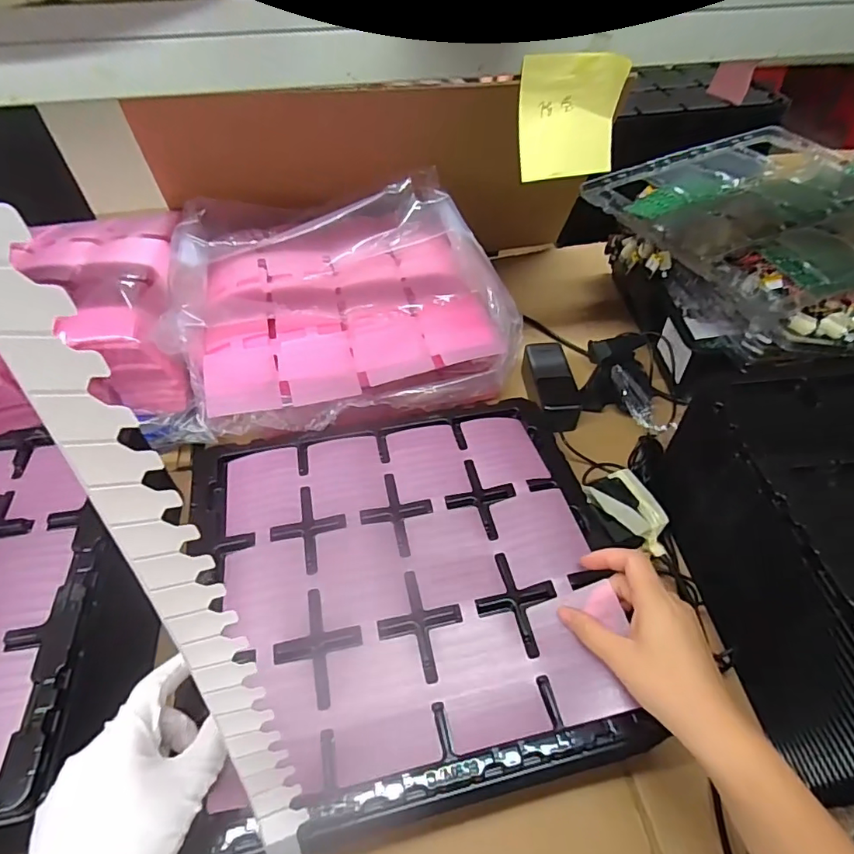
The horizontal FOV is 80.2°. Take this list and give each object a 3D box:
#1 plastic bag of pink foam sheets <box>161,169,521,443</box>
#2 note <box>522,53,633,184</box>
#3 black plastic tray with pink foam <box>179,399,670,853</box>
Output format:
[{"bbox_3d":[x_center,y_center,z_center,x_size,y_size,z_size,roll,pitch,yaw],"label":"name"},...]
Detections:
[{"bbox_3d":[-0.098,-0.158,0.611,0.365,0.109,0.320,-9,50,-8],"label":"plastic bag of pink foam sheets"},{"bbox_3d":[0.102,-0.218,0.358,0.075,0.075,0.016,-14,34,-10],"label":"note"},{"bbox_3d":[-0.012,0.120,0.439,0.348,0.022,0.341,-11,50,-9],"label":"black plastic tray with pink foam"}]

